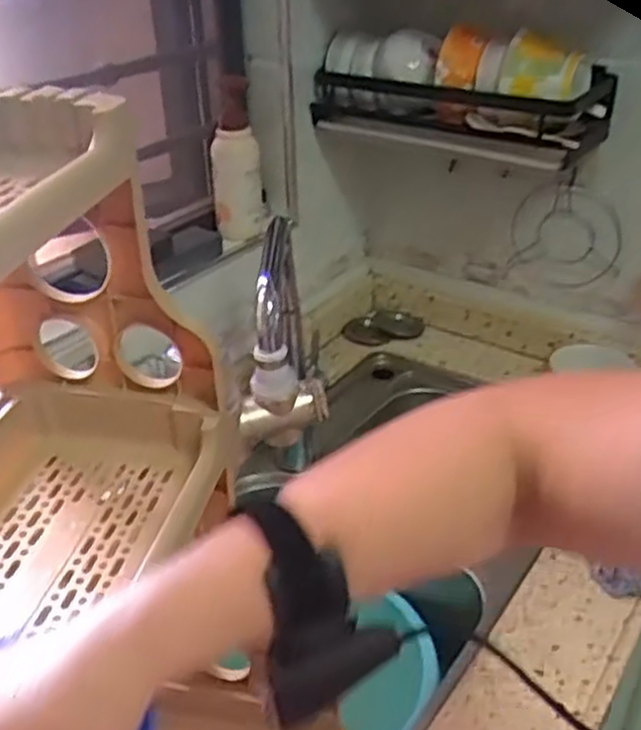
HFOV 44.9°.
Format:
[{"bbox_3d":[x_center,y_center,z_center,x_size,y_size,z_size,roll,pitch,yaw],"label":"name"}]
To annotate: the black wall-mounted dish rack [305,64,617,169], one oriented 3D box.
[{"bbox_3d":[0.176,-0.347,1.048,0.397,0.080,0.165,17,36,26],"label":"black wall-mounted dish rack"}]

